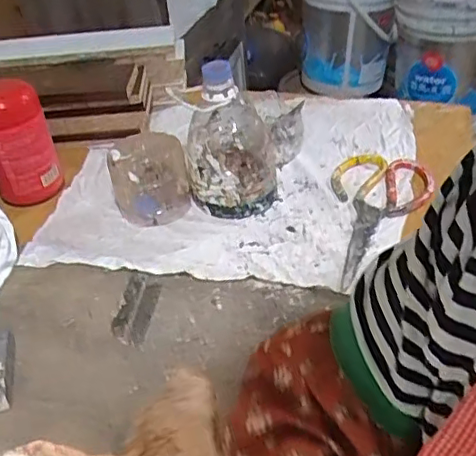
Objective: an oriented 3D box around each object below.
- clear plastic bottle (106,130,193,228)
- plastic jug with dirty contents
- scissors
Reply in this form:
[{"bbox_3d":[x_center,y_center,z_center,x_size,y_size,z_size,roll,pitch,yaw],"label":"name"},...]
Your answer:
[{"bbox_3d":[-0.102,-0.058,0.681,0.087,0.081,0.075,-10,39,-6],"label":"clear plastic bottle"},{"bbox_3d":[-0.010,-0.104,0.669,0.102,0.159,0.103,-3,39,2],"label":"plastic jug with dirty contents"},{"bbox_3d":[0.156,-0.017,0.662,0.113,0.011,0.240,7,41,16],"label":"scissors"}]

